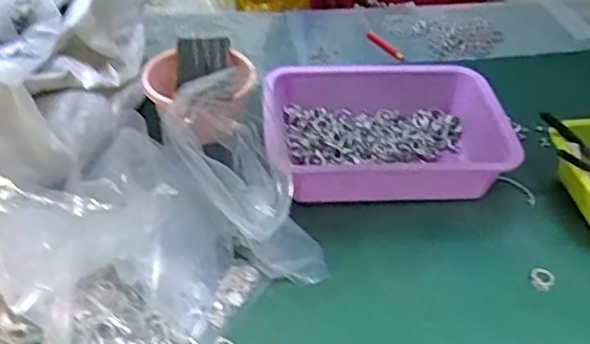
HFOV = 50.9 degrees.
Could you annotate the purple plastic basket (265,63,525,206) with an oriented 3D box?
[{"bbox_3d":[0.117,-0.051,0.822,0.301,0.074,0.222,-2,40,-5],"label":"purple plastic basket"}]

